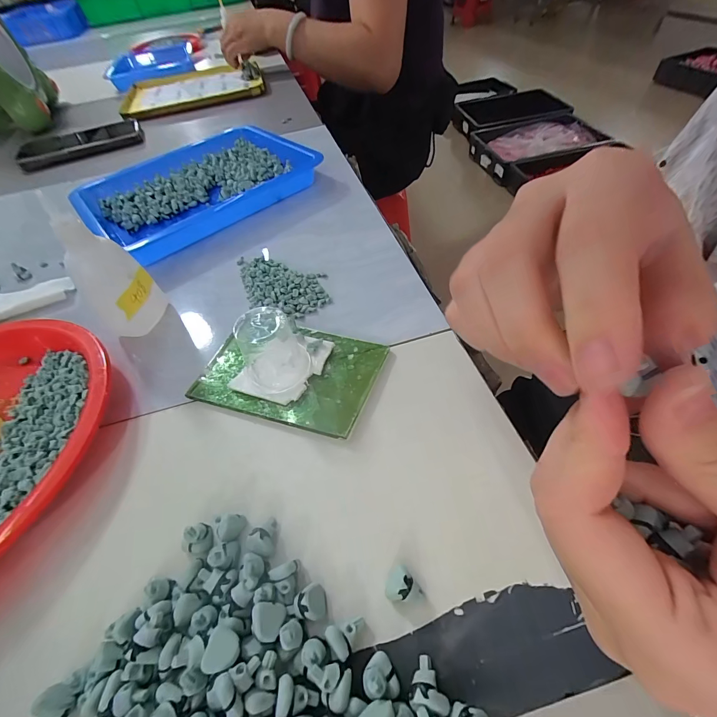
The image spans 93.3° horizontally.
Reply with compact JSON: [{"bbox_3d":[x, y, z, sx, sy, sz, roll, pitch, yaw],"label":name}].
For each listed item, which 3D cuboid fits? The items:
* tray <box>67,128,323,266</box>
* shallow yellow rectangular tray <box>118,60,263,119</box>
[{"bbox_3d":[-0.168,-0.181,0.348,0.208,0.027,0.166,-37,58,-19],"label":"tray"},{"bbox_3d":[-0.305,-0.499,0.622,0.244,0.015,0.217,-19,54,-7],"label":"shallow yellow rectangular tray"}]

